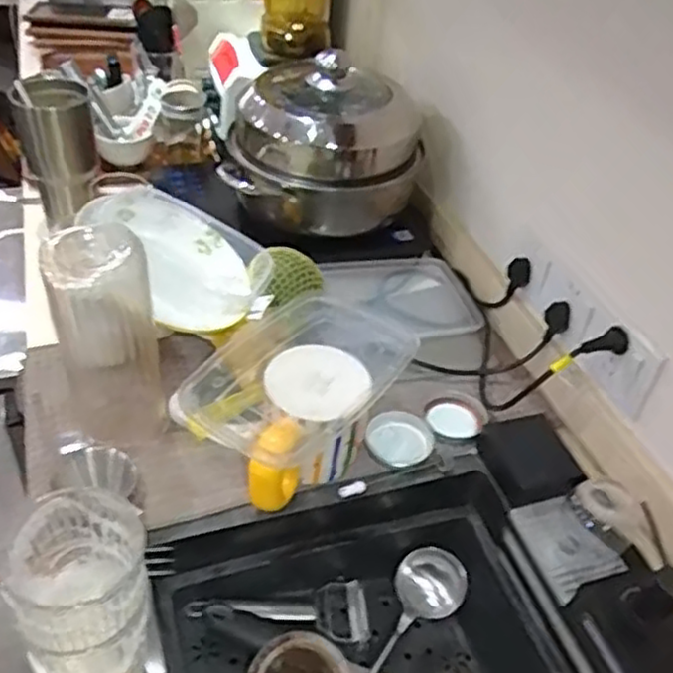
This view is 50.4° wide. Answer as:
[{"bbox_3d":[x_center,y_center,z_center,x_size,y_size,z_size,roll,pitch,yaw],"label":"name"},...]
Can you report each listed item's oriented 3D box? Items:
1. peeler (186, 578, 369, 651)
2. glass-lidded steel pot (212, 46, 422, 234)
[{"bbox_3d":[-0.056,0.268,0.693,0.174,0.021,0.067,8,40,-18],"label":"peeler"},{"bbox_3d":[-0.033,-0.266,0.962,0.256,0.178,0.221,-8,43,-17],"label":"glass-lidded steel pot"}]

